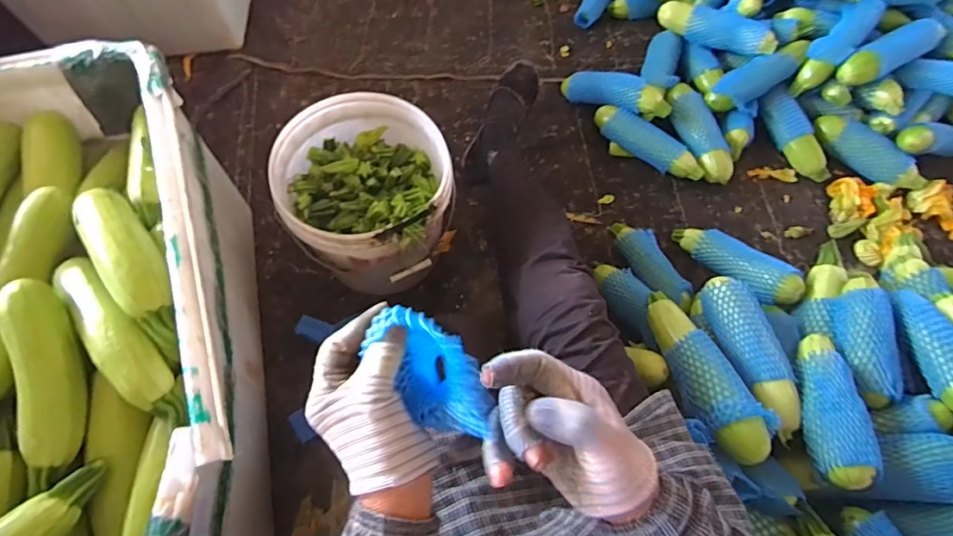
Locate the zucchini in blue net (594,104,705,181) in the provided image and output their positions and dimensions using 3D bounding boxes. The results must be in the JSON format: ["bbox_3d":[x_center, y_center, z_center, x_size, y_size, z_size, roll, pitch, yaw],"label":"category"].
[{"bbox_3d":[0.350,-0.254,1.020,0.249,0.058,0.051,38,69,14],"label":"zucchini in blue net"}]

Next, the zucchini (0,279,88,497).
[{"bbox_3d":[-0.428,0.110,0.489,0.056,0.043,0.203,-13,83,-9],"label":"zucchini"}]

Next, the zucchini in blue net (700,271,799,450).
[{"bbox_3d":[0.402,0.123,0.716,0.071,0.059,0.248,-8,66,-7],"label":"zucchini in blue net"}]

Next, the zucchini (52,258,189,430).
[{"bbox_3d":[-0.377,0.066,0.509,0.051,0.045,0.242,-41,74,-19],"label":"zucchini"}]

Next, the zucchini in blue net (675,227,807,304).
[{"bbox_3d":[0.459,-0.015,0.878,0.061,0.052,0.232,-33,45,-17],"label":"zucchini in blue net"}]

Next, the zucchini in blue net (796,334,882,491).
[{"bbox_3d":[0.472,0.180,0.658,0.069,0.053,0.213,16,49,4],"label":"zucchini in blue net"}]

